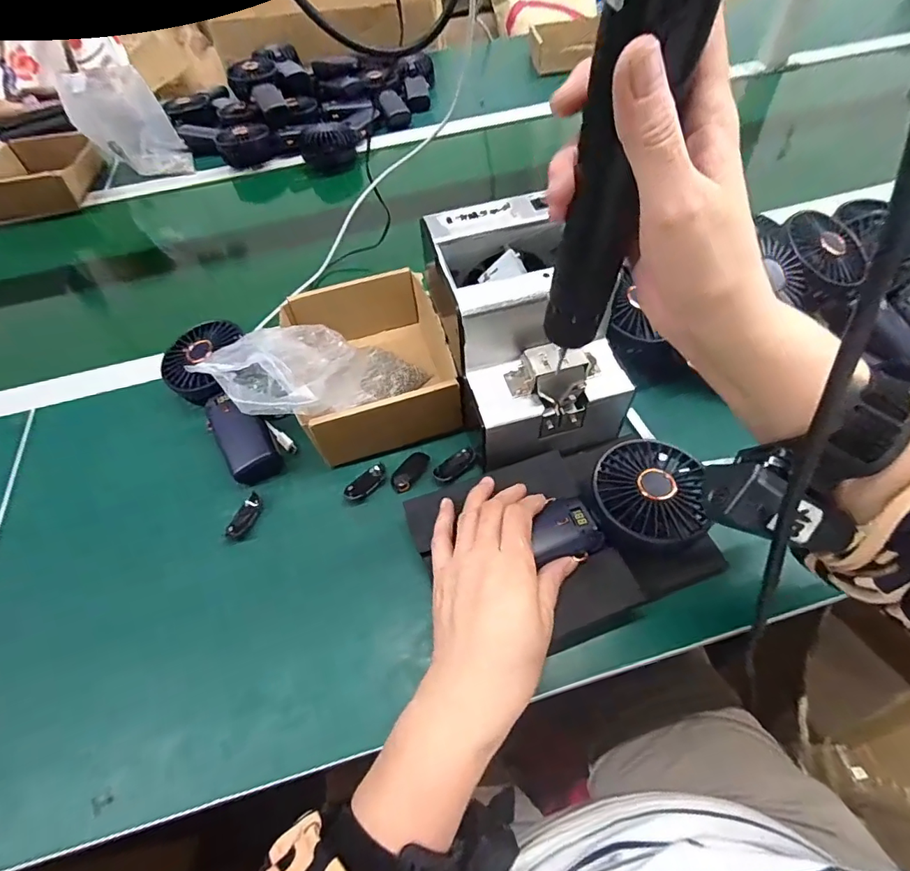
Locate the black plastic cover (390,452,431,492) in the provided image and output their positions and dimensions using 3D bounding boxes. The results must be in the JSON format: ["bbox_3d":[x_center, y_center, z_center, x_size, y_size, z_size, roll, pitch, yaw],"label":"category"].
[{"bbox_3d":[-0.040,0.031,0.425,0.019,0.005,0.042,26,61,20],"label":"black plastic cover"}]

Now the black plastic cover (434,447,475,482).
[{"bbox_3d":[-0.001,0.026,0.424,0.039,0.009,0.016,-38,61,-20],"label":"black plastic cover"}]

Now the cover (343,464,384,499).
[{"bbox_3d":[-0.078,0.041,0.420,0.040,0.004,0.020,-38,61,-20],"label":"cover"}]

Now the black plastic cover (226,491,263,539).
[{"bbox_3d":[-0.180,0.069,0.411,0.018,0.007,0.040,18,59,16],"label":"black plastic cover"}]

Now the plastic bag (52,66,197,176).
[{"bbox_3d":[-0.509,-0.478,0.734,0.144,0.129,0.057,3,56,6],"label":"plastic bag"}]

